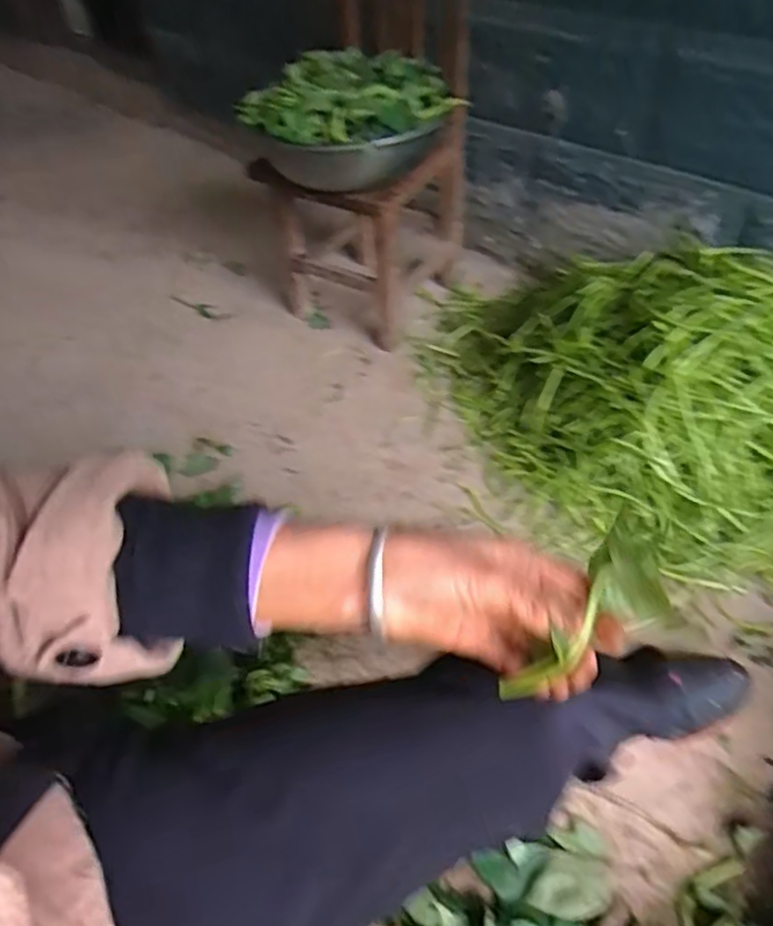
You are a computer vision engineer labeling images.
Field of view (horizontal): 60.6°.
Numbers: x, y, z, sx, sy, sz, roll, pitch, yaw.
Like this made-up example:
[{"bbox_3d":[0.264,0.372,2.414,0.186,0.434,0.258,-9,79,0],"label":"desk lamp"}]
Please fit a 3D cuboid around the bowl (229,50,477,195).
[{"bbox_3d":[-0.037,-0.528,1.030,0.296,0.131,0.250,-30,52,-23],"label":"bowl"}]

